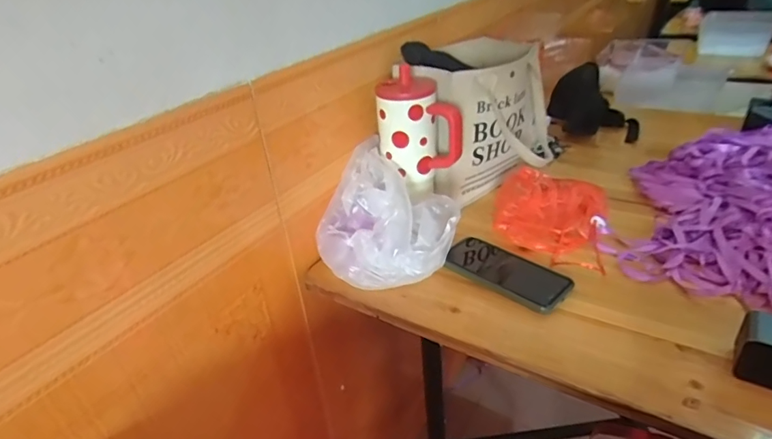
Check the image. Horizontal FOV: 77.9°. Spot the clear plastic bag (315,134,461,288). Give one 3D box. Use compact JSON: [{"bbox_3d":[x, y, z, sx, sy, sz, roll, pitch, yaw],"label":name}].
[{"bbox_3d":[0.000,0.006,0.651,0.214,0.122,0.158,23,40,40],"label":"clear plastic bag"}]

